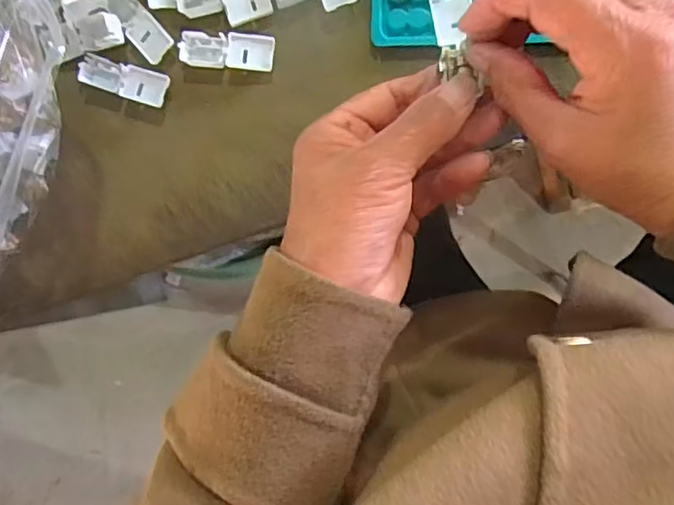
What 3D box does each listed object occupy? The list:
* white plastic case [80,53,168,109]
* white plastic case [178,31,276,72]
[{"bbox_3d":[-0.125,-0.102,0.351,0.053,0.009,0.020,18,97,6],"label":"white plastic case"},{"bbox_3d":[-0.064,-0.117,0.343,0.055,0.007,0.019,8,96,7],"label":"white plastic case"}]

